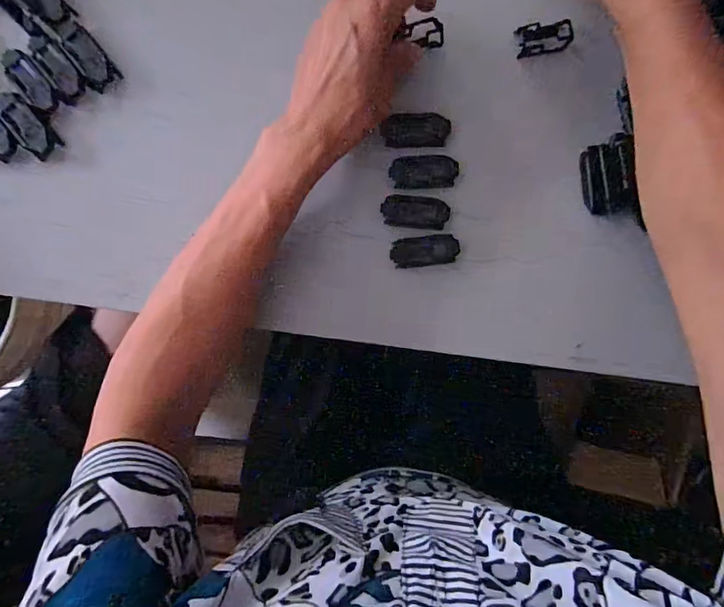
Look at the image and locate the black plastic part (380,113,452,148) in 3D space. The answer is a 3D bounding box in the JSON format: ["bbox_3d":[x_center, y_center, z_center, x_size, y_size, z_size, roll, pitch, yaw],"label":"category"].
[{"bbox_3d":[0.040,-0.126,0.333,0.050,0.004,0.023,-2,112,-4],"label":"black plastic part"}]

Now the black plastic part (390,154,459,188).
[{"bbox_3d":[0.047,-0.099,0.342,0.050,0.005,0.023,-2,89,0],"label":"black plastic part"}]

